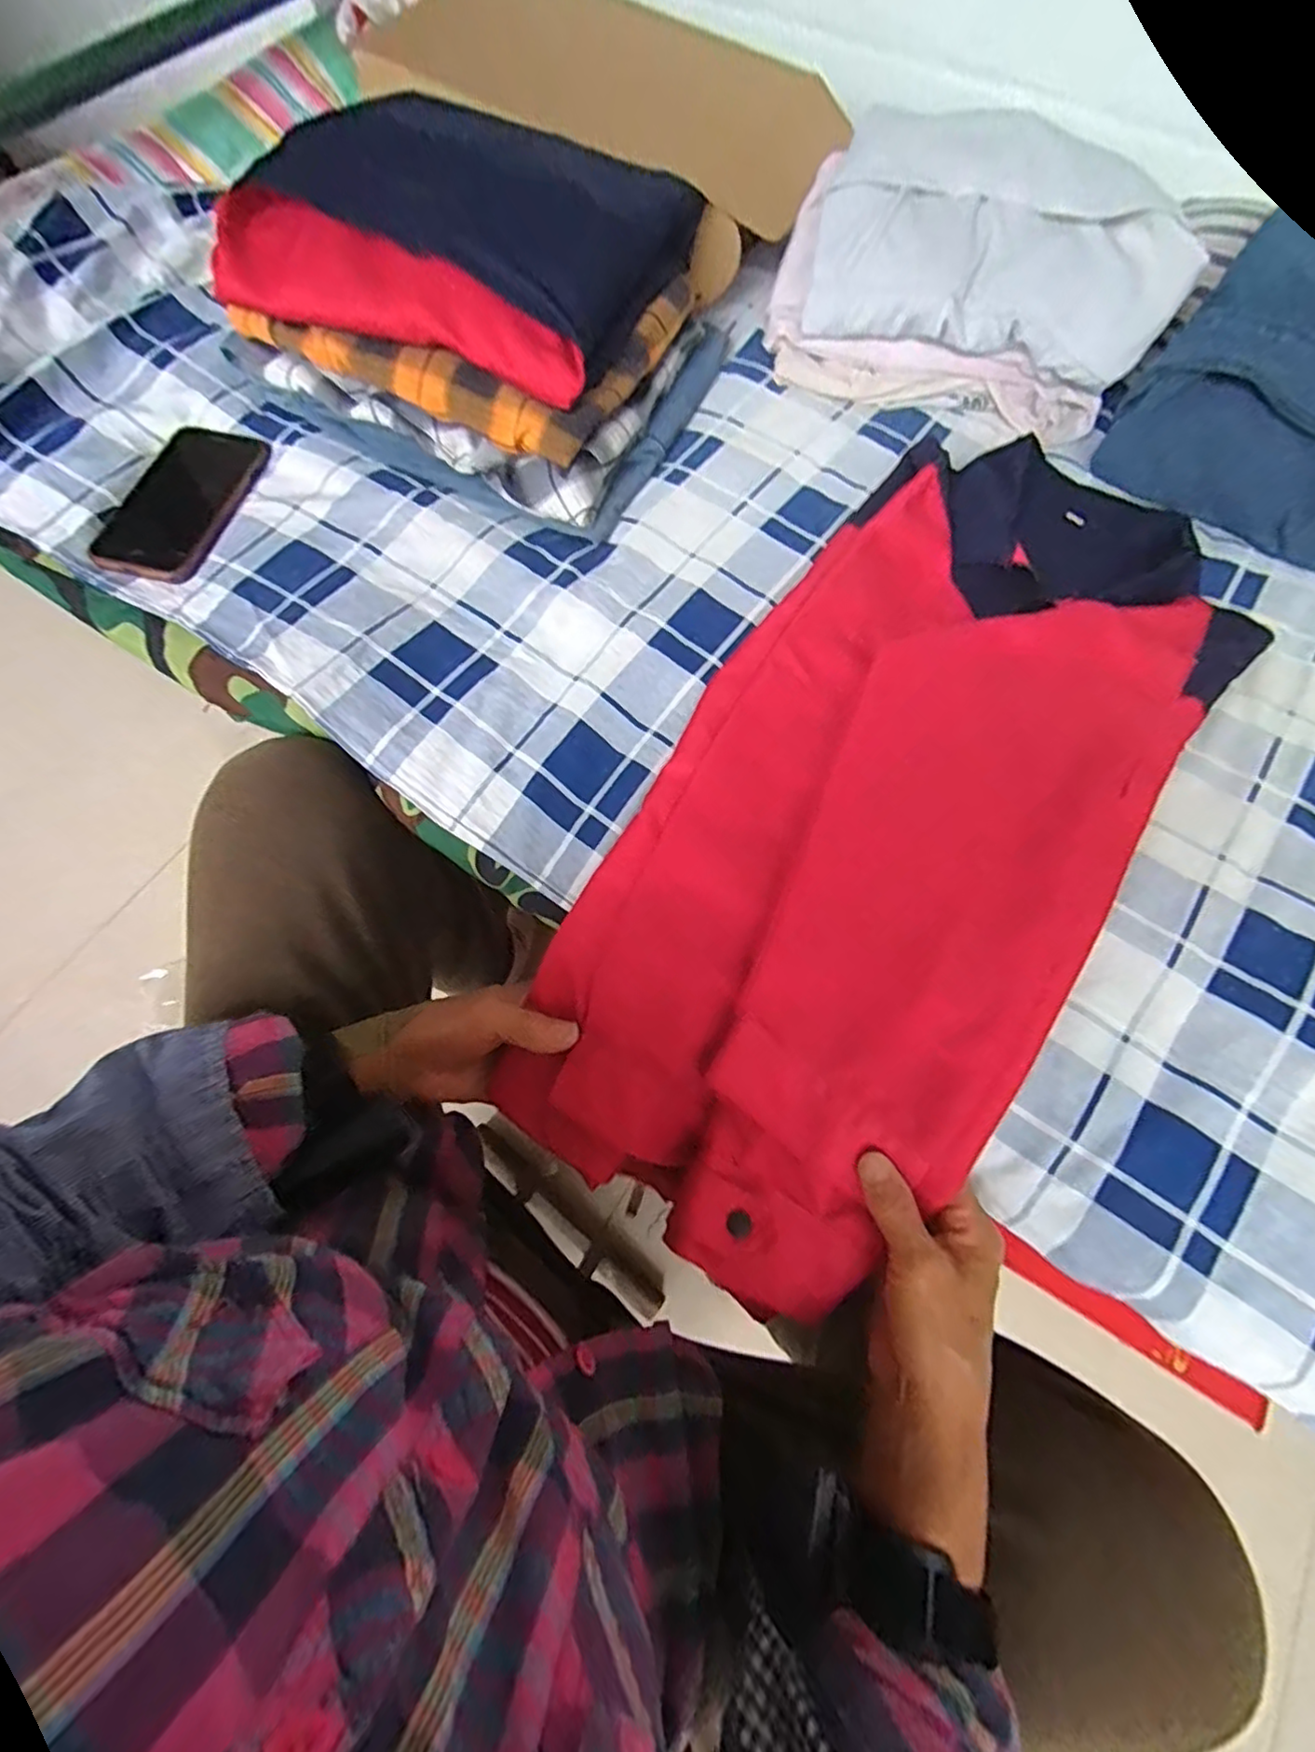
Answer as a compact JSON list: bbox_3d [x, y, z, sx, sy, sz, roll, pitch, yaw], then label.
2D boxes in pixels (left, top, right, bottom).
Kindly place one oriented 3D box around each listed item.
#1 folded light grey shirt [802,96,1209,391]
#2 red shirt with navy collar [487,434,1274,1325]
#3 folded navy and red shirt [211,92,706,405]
[{"bbox_3d":[0.286,-0.526,0.527,0.294,0.040,0.162,16,100,7],"label":"folded light grey shirt"},{"bbox_3d":[0.177,-0.068,0.436,0.294,0.057,0.650,33,75,11],"label":"red shirt with navy collar"},{"bbox_3d":[-0.151,-0.506,0.496,0.280,0.065,0.256,24,69,4],"label":"folded navy and red shirt"}]

